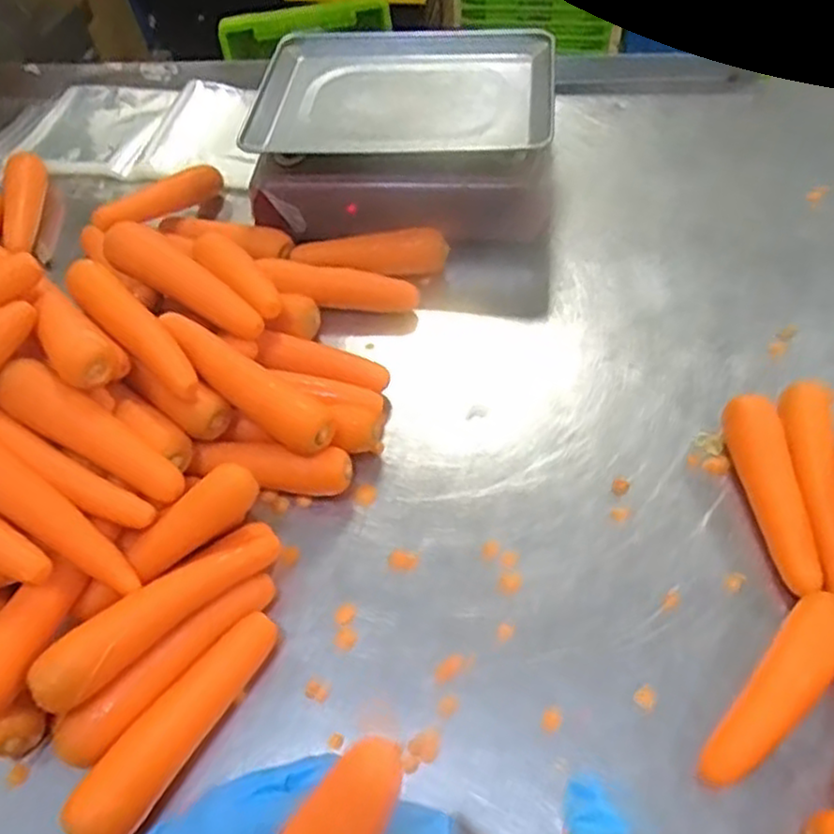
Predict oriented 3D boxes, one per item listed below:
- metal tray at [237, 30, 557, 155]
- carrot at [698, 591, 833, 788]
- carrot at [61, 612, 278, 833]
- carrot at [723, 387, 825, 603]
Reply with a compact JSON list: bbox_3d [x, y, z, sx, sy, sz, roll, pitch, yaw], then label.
[{"bbox_3d":[-0.013,-0.375,0.820,0.326,0.025,0.230,2,54,7],"label":"metal tray"},{"bbox_3d":[0.245,0.185,0.493,0.157,0.028,0.041,-39,59,-22],"label":"carrot"},{"bbox_3d":[-0.165,0.212,0.503,0.040,0.036,0.171,25,60,22],"label":"carrot"},{"bbox_3d":[0.285,0.060,0.580,0.041,0.031,0.174,-2,53,4],"label":"carrot"}]

